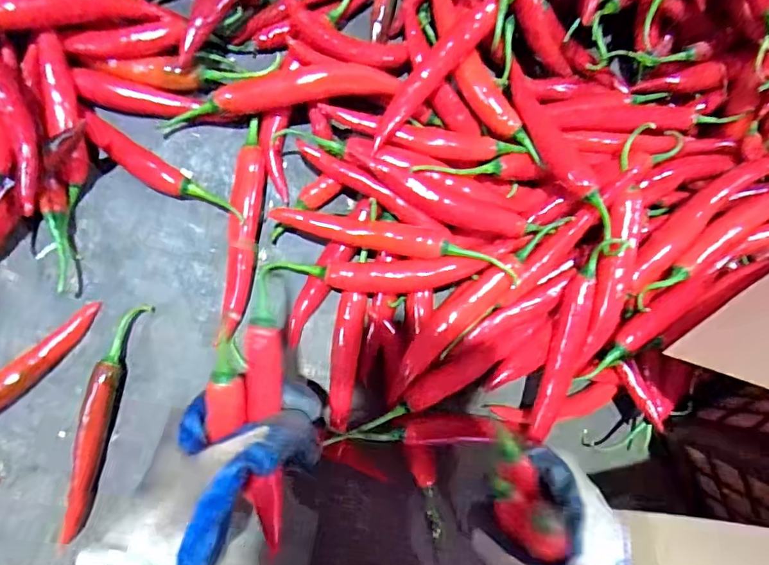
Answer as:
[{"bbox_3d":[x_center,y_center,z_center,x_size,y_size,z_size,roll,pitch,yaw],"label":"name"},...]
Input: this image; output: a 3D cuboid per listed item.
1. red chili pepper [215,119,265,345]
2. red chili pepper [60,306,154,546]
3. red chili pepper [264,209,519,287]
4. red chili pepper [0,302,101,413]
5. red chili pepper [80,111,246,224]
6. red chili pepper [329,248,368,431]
[{"bbox_3d":[-0.103,-0.037,0.364,0.021,0.019,0.156,7,88,-9],"label":"red chili pepper"},{"bbox_3d":[-0.197,0.094,0.346,0.021,0.020,0.159,15,87,-8],"label":"red chili pepper"},{"bbox_3d":[0.005,-0.033,0.366,0.183,0.024,0.025,13,87,9],"label":"red chili pepper"},{"bbox_3d":[-0.245,0.060,0.337,0.119,0.023,0.022,-42,95,-7],"label":"red chili pepper"},{"bbox_3d":[-0.158,-0.075,0.355,0.119,0.018,0.020,34,85,-7],"label":"red chili pepper"},{"bbox_3d":[-0.027,0.042,0.371,0.021,0.012,0.129,6,88,-9],"label":"red chili pepper"}]

